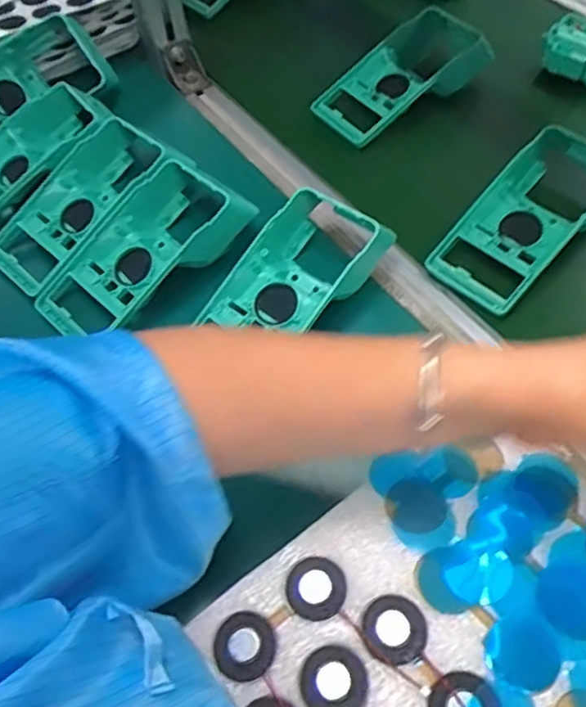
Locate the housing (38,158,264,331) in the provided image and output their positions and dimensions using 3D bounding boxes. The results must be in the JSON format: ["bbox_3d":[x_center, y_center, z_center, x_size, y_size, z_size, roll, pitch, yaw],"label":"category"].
[{"bbox_3d":[-0.124,-0.085,0.526,0.182,0.063,0.088,-38,64,-20],"label":"housing"}]

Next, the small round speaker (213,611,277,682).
[{"bbox_3d":[-0.025,0.154,0.332,0.032,0.004,0.032,-1,58,1],"label":"small round speaker"}]

